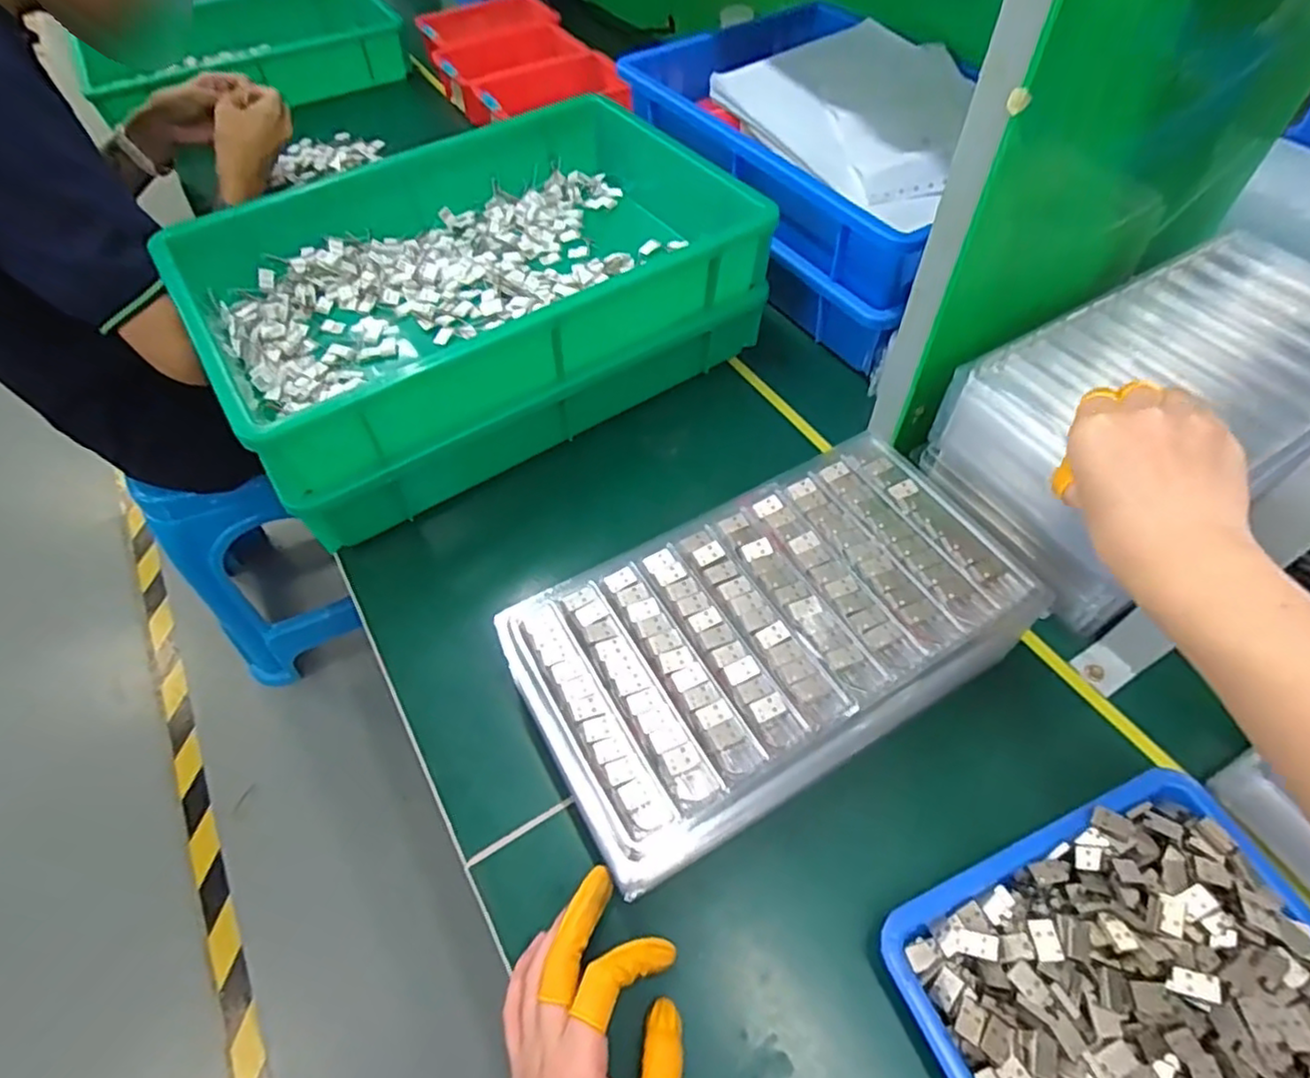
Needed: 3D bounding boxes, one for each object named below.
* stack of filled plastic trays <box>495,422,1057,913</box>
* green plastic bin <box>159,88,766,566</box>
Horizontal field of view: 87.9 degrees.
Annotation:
[{"bbox_3d":[0.070,0.067,0.442,0.296,0.087,0.177,-28,59,-17],"label":"stack of filled plastic trays"},{"bbox_3d":[-0.146,-0.212,0.599,0.432,0.132,0.273,-30,59,-18],"label":"green plastic bin"}]

